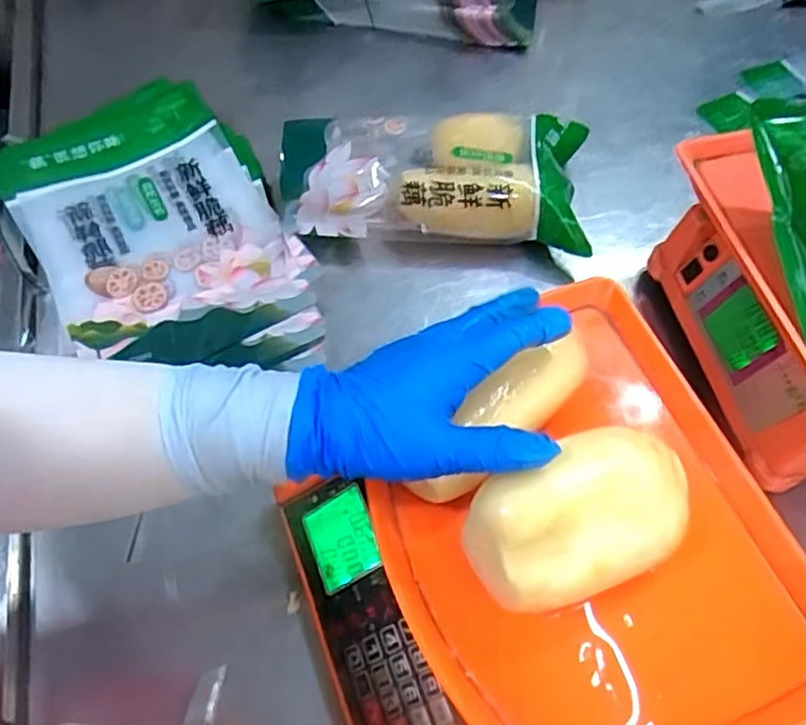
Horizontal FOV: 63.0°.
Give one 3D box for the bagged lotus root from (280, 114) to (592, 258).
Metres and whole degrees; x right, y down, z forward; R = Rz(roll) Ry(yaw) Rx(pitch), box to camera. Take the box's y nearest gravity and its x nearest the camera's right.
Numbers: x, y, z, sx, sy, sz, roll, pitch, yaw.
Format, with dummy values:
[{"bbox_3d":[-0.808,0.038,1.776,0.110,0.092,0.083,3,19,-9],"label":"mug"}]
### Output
[{"bbox_3d":[0.032,-0.179,0.634,0.281,0.085,0.147,6,60,1],"label":"bagged lotus root"}]

